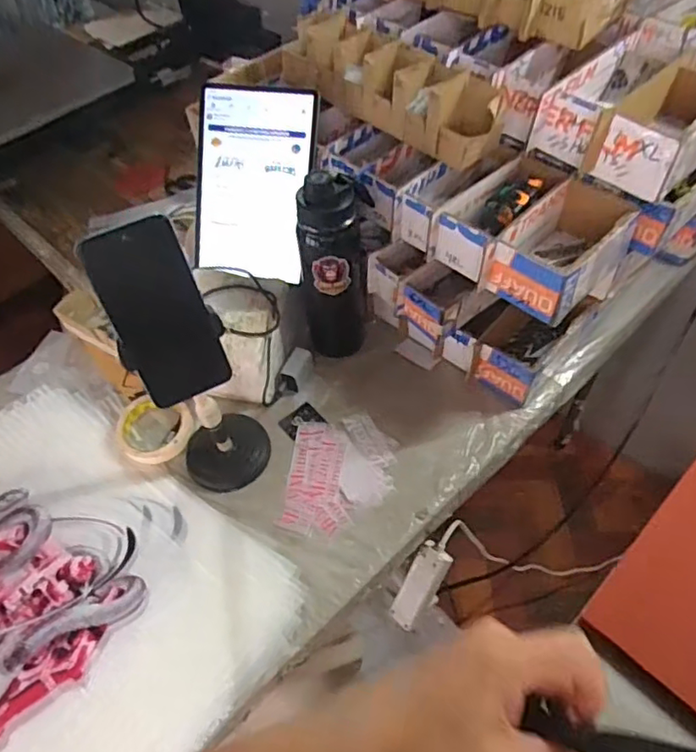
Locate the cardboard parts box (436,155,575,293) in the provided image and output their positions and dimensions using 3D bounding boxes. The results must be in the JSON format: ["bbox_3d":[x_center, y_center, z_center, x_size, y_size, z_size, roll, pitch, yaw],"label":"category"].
[{"bbox_3d":[0.183,-0.191,0.708,0.089,0.067,0.182,36,63,27],"label":"cardboard parts box"}]

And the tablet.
[{"bbox_3d":[-0.126,-0.256,0.789,0.154,0.237,0.011,12,15,10],"label":"tablet"}]

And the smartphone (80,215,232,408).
[{"bbox_3d":[-0.156,-0.049,0.500,0.072,0.164,0.010,-28,37,-19],"label":"smartphone"}]

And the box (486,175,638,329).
[{"bbox_3d":[0.247,-0.146,0.676,0.098,0.070,0.175,35,63,27],"label":"box"}]

